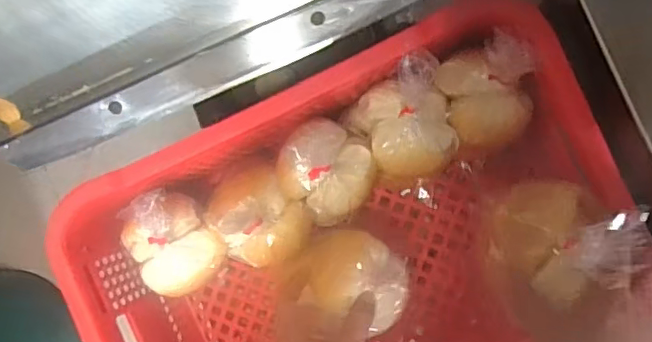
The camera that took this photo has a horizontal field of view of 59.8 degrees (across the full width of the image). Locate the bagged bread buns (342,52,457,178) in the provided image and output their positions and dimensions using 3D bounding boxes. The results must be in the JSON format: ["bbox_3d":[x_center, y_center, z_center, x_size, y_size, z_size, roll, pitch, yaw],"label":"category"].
[{"bbox_3d":[0.079,-0.043,0.547,0.095,0.088,0.107,-34,87,8],"label":"bagged bread buns"}]

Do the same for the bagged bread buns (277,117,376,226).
[{"bbox_3d":[-0.001,0.001,0.573,0.098,0.081,0.093,31,96,7],"label":"bagged bread buns"}]

